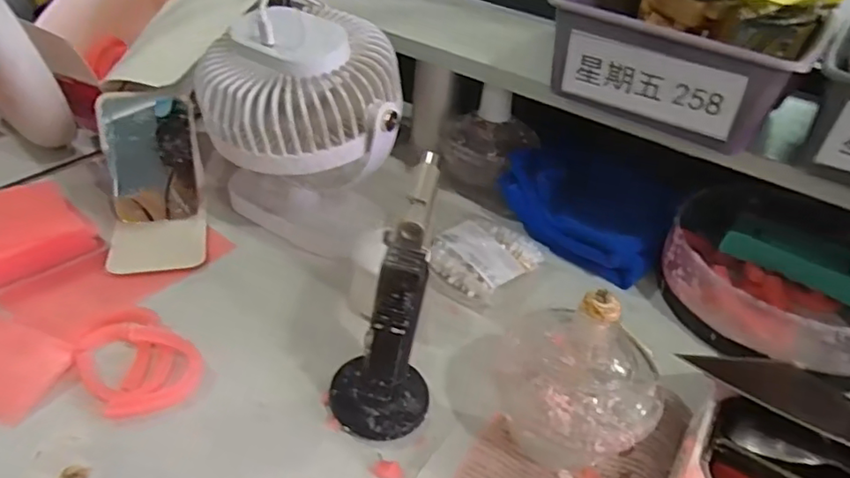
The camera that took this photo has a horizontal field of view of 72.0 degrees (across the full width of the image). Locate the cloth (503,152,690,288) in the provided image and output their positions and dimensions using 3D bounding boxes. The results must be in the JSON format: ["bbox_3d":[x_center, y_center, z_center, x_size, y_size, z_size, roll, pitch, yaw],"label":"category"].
[{"bbox_3d":[0.131,-0.027,0.488,0.135,0.063,0.078,28,43,26],"label":"cloth"}]

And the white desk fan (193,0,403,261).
[{"bbox_3d":[-0.089,-0.075,0.442,0.137,0.162,0.117,-4,39,-13],"label":"white desk fan"}]

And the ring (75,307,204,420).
[{"bbox_3d":[-0.174,0.071,0.354,0.058,0.017,0.076,-28,49,-36],"label":"ring"}]

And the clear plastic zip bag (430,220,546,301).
[{"bbox_3d":[0.049,0.012,0.461,0.061,0.024,0.085,32,45,29],"label":"clear plastic zip bag"}]

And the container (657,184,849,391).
[{"bbox_3d":[0.281,0.028,0.453,0.162,0.055,0.178,4,38,-3],"label":"container"}]

